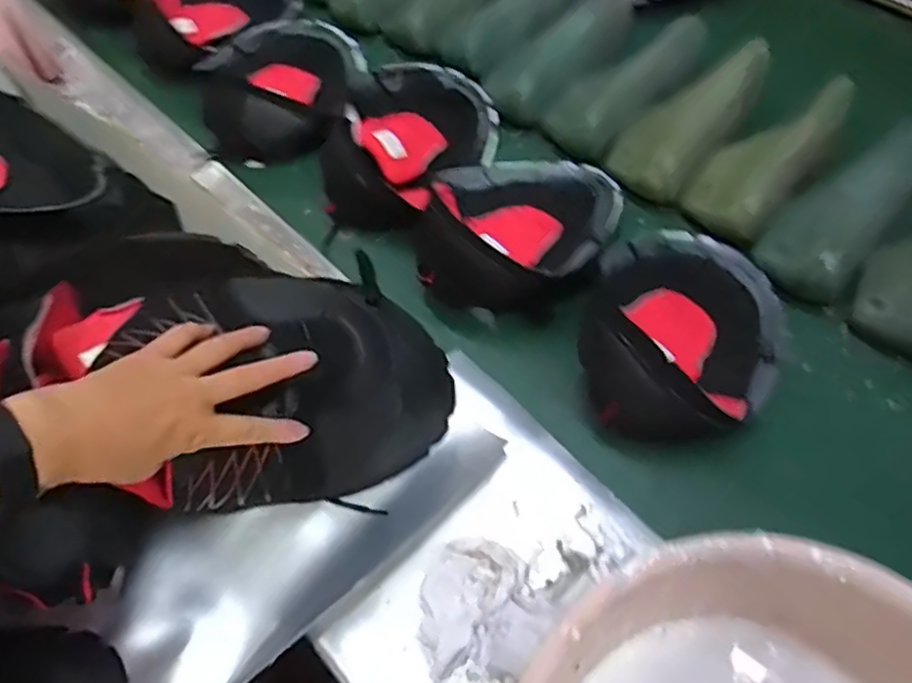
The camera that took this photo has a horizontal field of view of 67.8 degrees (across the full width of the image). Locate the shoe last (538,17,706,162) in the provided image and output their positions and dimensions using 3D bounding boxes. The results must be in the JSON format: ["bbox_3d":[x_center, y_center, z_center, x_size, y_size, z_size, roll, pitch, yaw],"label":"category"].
[{"bbox_3d":[0.206,-0.311,0.812,0.248,0.066,0.100,-36,61,-16],"label":"shoe last"}]

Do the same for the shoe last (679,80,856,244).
[{"bbox_3d":[0.343,-0.206,0.741,0.102,0.069,0.238,34,67,24],"label":"shoe last"}]

